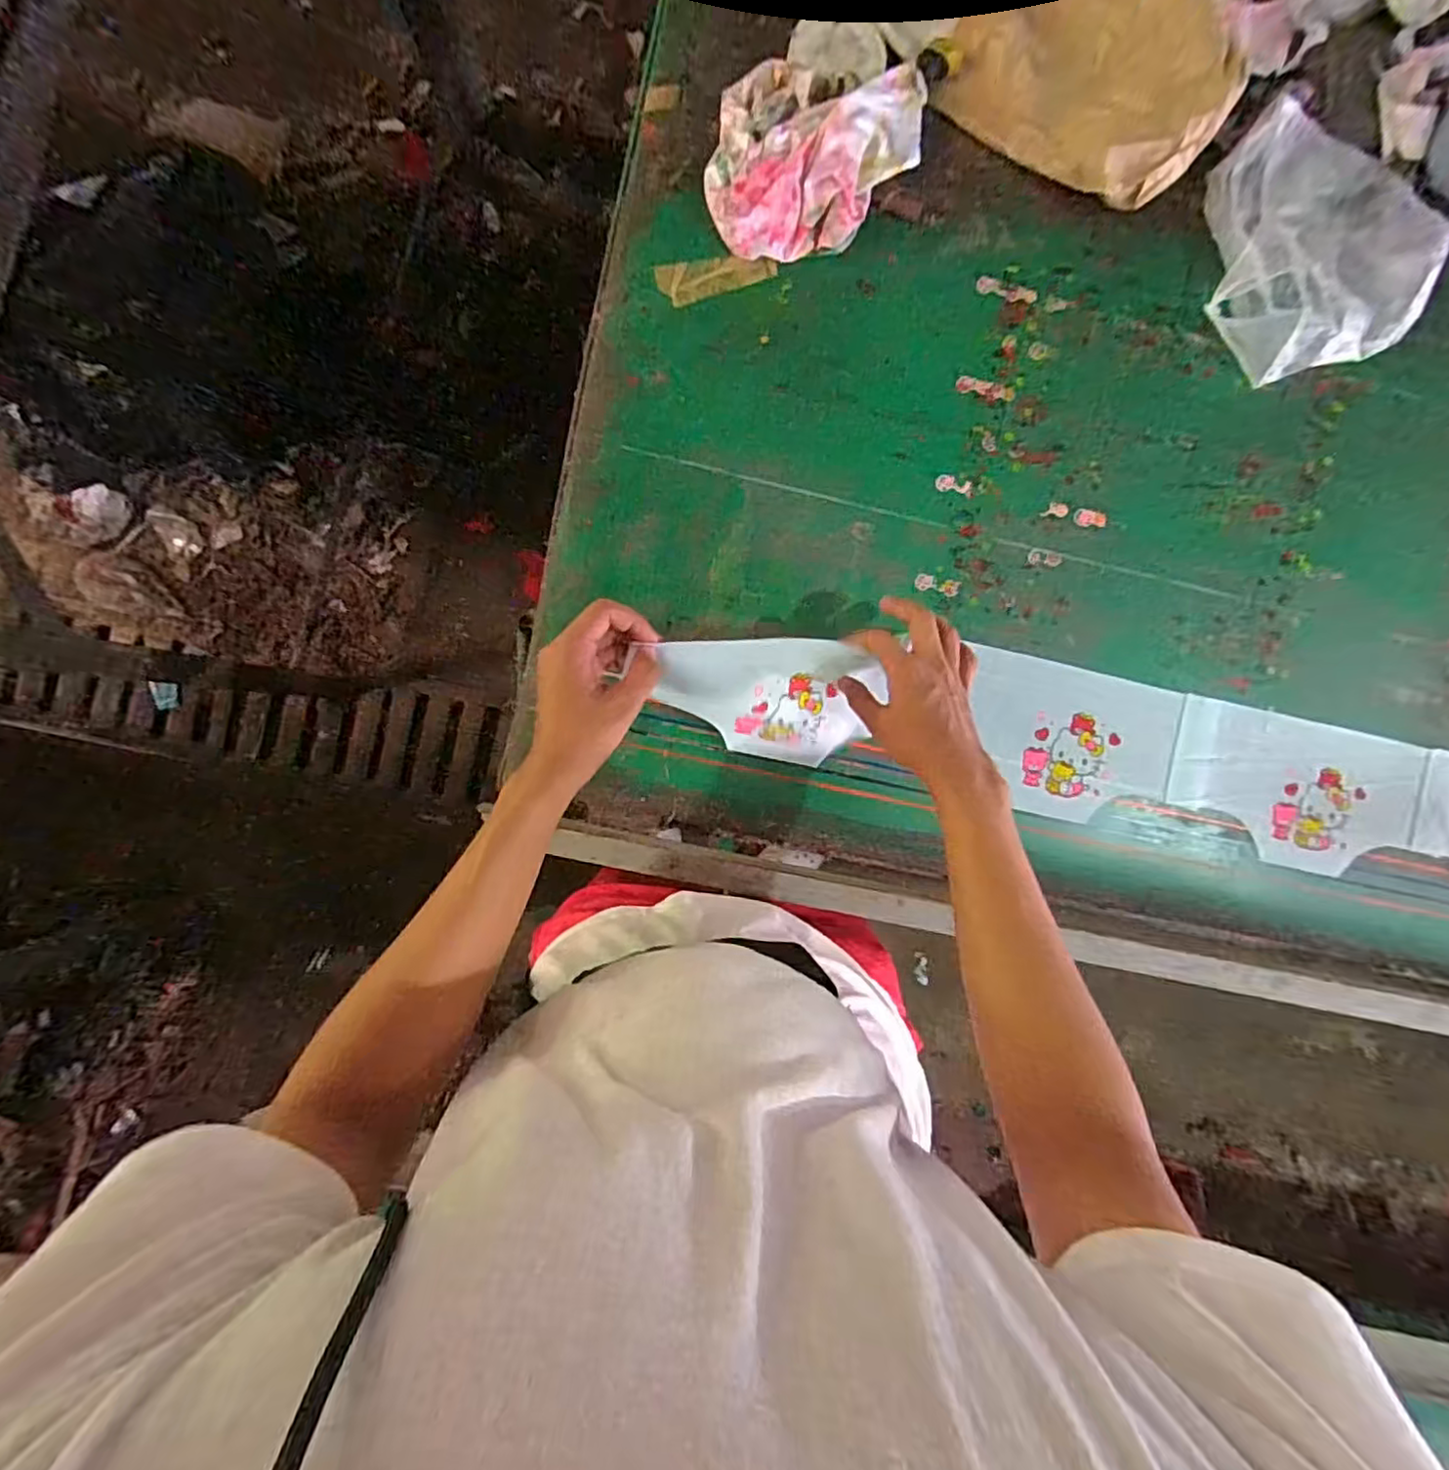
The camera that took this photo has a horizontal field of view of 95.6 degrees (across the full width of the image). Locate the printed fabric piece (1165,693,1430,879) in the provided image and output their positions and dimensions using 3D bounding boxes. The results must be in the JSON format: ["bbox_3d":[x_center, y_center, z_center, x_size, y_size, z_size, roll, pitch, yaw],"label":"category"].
[{"bbox_3d":[0.588,0.058,0.677,0.268,0.009,0.146,13,88,-4],"label":"printed fabric piece"}]

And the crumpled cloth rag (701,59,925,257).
[{"bbox_3d":[0.089,-0.565,0.620,0.191,0.046,0.227,12,89,-4],"label":"crumpled cloth rag"}]

